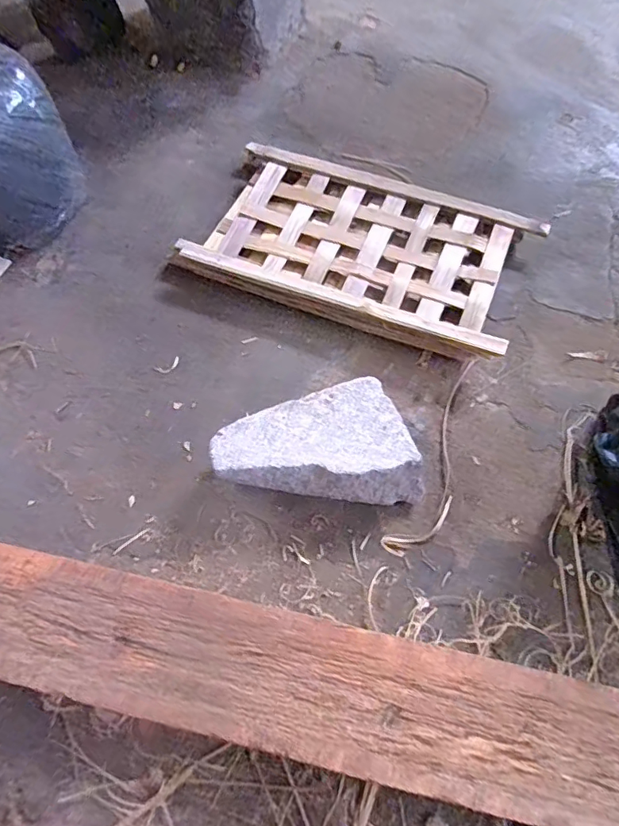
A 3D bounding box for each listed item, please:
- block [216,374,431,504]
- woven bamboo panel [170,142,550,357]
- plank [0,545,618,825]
[{"bbox_3d":[0.007,0.054,0.549,0.190,0.065,0.132,-21,66,-8],"label":"block"},{"bbox_3d":[0.064,-0.222,0.691,0.432,0.044,0.249,21,67,11],"label":"woven bamboo panel"},{"bbox_3d":[0.015,0.242,0.442,0.797,0.018,0.113,11,65,6],"label":"plank"}]

